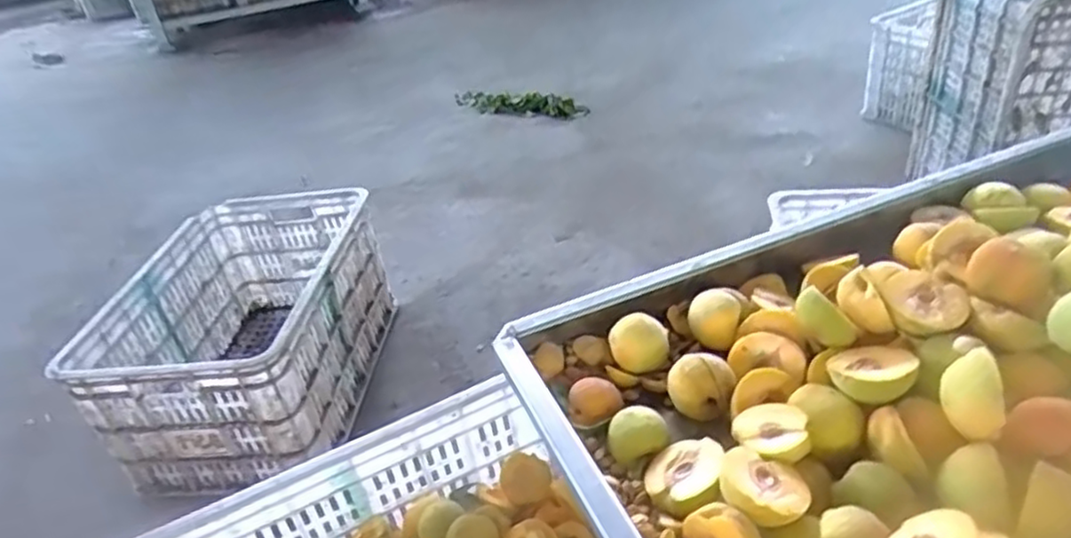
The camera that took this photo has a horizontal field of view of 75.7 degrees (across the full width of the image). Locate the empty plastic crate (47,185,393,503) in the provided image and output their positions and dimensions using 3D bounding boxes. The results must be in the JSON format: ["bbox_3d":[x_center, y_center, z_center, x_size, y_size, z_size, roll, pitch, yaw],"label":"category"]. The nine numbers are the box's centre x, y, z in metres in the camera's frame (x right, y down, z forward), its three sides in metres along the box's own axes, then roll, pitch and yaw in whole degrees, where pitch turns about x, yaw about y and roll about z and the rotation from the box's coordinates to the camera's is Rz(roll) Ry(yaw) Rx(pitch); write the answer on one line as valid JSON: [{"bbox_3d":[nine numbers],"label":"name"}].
[{"bbox_3d":[-0.503,0.102,1.261,0.361,0.272,0.535,-2,34,8],"label":"empty plastic crate"}]

